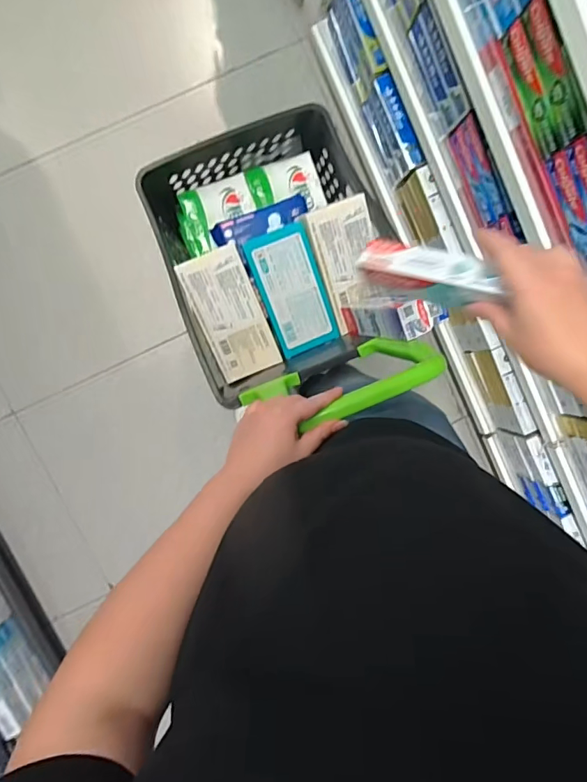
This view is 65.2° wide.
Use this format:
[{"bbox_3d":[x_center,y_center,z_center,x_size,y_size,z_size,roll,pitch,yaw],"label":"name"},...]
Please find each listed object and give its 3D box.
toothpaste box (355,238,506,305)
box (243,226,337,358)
[{"bbox_3d":[0.146,-0.129,0.501,0.032,0.175,0.048,24,94,-48],"label":"toothpaste box"},{"bbox_3d":[-0.002,-0.183,0.855,0.114,0.049,0.220,-22,111,-4],"label":"box"}]

